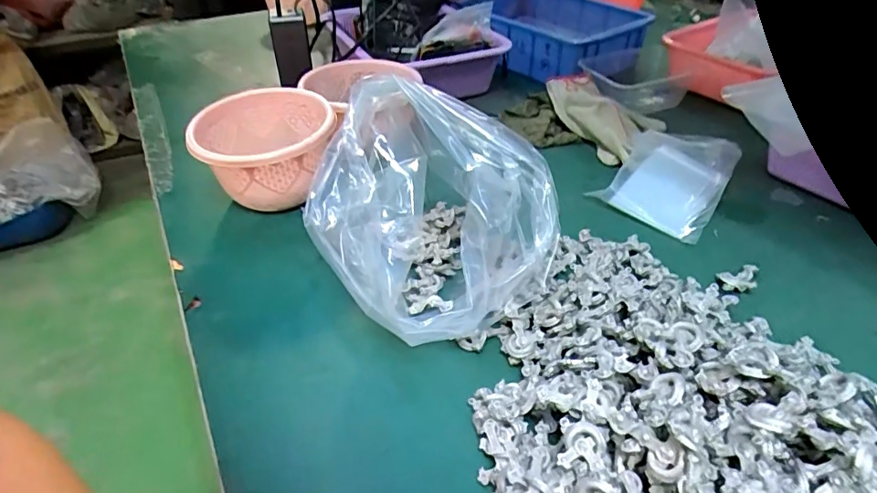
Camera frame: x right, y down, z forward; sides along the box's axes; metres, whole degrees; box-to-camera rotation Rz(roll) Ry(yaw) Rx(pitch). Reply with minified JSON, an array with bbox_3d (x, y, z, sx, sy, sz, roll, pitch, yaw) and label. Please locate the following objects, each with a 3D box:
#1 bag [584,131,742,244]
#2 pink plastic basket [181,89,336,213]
[{"bbox_3d":[0.267,-0.082,0.589,0.112,0.020,0.169,36,62,24],"label":"bag"},{"bbox_3d":[-0.183,-0.100,0.564,0.142,0.087,0.145,-13,40,-14],"label":"pink plastic basket"}]

